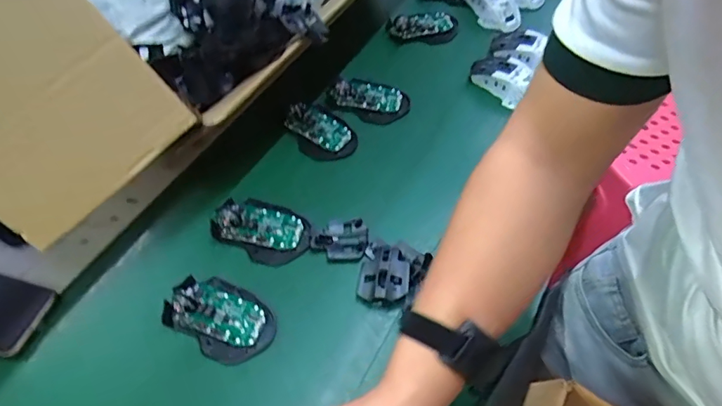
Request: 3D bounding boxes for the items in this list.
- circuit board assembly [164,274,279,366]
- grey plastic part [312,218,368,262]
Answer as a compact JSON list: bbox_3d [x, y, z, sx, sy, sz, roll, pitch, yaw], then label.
[{"bbox_3d":[-0.146,0.115,0.493,0.111,0.026,0.072,29,61,18],"label":"circuit board assembly"},{"bbox_3d":[-0.023,0.042,0.556,0.061,0.008,0.052,1,57,1],"label":"grey plastic part"}]

